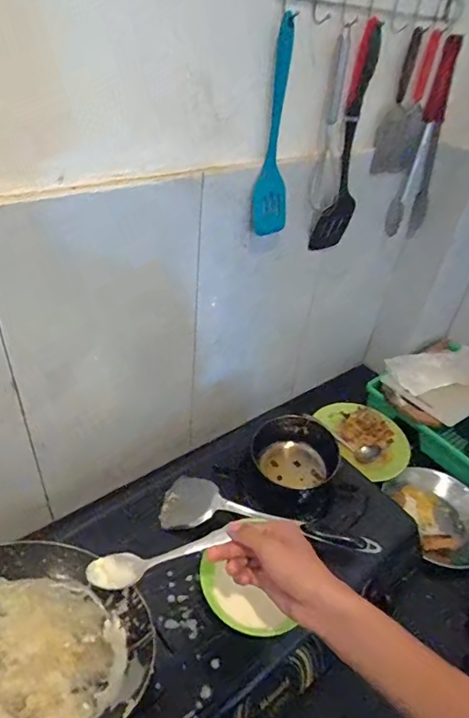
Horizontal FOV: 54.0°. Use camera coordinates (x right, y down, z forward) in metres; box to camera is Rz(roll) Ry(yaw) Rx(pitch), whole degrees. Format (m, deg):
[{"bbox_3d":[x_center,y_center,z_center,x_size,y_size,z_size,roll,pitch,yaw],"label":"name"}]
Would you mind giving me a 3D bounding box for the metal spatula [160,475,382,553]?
[{"bbox_3d":[0.052,0.254,0.733,0.335,0.062,0.061,10,39,3],"label":"metal spatula"}]

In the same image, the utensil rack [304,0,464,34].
[{"bbox_3d":[0.216,-0.518,0.673,0.408,0.051,0.024,-22,47,-31],"label":"utensil rack"}]

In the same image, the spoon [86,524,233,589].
[{"bbox_3d":[-0.081,0.212,0.498,0.147,0.015,0.034,-12,43,-18],"label":"spoon"}]

